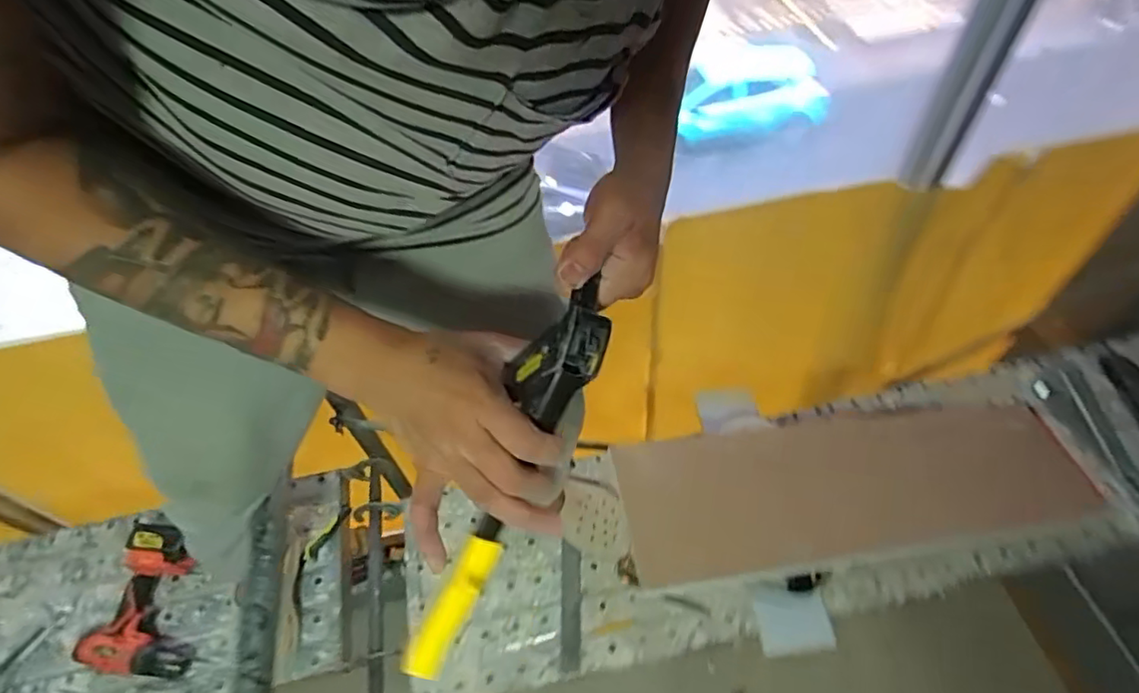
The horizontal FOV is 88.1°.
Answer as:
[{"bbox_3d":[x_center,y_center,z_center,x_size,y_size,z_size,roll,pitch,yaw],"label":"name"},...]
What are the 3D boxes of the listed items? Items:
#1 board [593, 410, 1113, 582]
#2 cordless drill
[{"bbox_3d":[0.513,0.264,1.149,0.832,0.032,0.285,-9,46,6],"label":"board"},{"bbox_3d":[-0.726,0.446,1.037,0.187,0.087,0.228,4,54,7],"label":"cordless drill"}]

